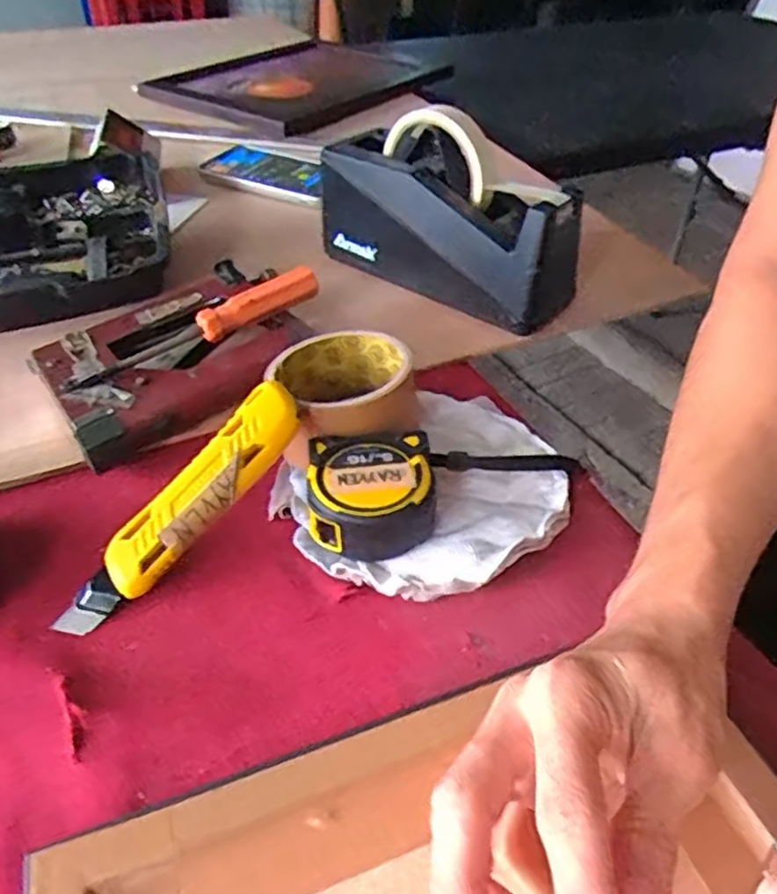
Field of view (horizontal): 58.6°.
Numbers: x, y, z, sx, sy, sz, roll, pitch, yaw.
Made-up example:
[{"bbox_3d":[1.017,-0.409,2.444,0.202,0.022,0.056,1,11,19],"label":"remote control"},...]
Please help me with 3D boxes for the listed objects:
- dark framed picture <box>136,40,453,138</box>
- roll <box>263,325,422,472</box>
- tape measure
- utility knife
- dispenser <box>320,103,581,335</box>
[{"bbox_3d":[-0.125,-0.509,0.948,0.291,0.028,0.378,24,45,24],"label":"dark framed picture"},{"bbox_3d":[-0.026,-0.032,0.422,0.076,0.053,0.081,1,40,-1],"label":"roll"},{"bbox_3d":[0.035,0.020,0.375,0.159,0.039,0.070,-9,39,-8],"label":"tape measure"},{"bbox_3d":[-0.105,0.032,0.354,0.158,0.020,0.030,-48,53,-9],"label":"utility knife"},{"bbox_3d":[0.040,-0.170,0.526,0.208,0.120,0.072,26,48,28],"label":"dispenser"}]

